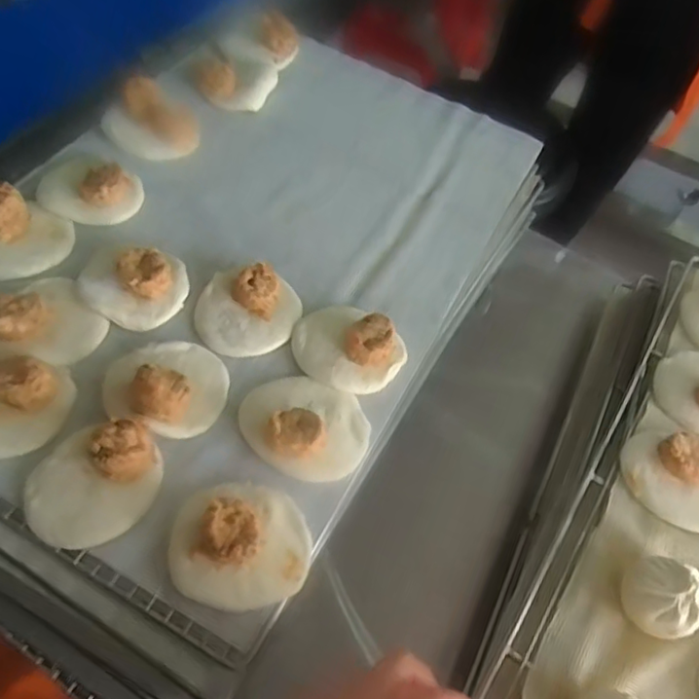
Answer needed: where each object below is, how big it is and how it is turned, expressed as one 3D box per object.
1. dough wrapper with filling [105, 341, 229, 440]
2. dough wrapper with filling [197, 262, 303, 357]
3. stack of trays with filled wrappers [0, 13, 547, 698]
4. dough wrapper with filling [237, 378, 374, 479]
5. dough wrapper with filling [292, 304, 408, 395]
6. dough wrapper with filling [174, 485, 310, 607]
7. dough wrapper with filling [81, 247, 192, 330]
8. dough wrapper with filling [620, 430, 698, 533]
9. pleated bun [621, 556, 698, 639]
[{"bbox_3d":[-0.134,0.022,0.433,0.083,0.035,0.081,-12,60,-15],"label":"dough wrapper with filling"},{"bbox_3d":[-0.081,-0.034,0.485,0.080,0.022,0.071,-3,58,-10],"label":"dough wrapper with filling"},{"bbox_3d":[-0.100,-0.082,0.527,0.395,0.081,0.642,29,63,13],"label":"stack of trays with filled wrappers"},{"bbox_3d":[-0.033,0.050,0.433,0.092,0.029,0.077,21,57,5],"label":"dough wrapper with filling"},{"bbox_3d":[-0.002,-0.004,0.481,0.085,0.028,0.073,40,61,17],"label":"dough wrapper with filling"},{"bbox_3d":[-0.070,0.120,0.384,0.087,0.031,0.077,5,57,-5],"label":"dough wrapper with filling"},{"bbox_3d":[-0.176,-0.055,0.477,0.083,0.024,0.065,15,57,2],"label":"dough wrapper with filling"},{"bbox_3d":[0.252,0.095,0.452,0.084,0.029,0.067,24,57,7],"label":"dough wrapper with filling"},{"bbox_3d":[0.205,0.162,0.392,0.049,0.041,0.048,36,59,12],"label":"pleated bun"}]

